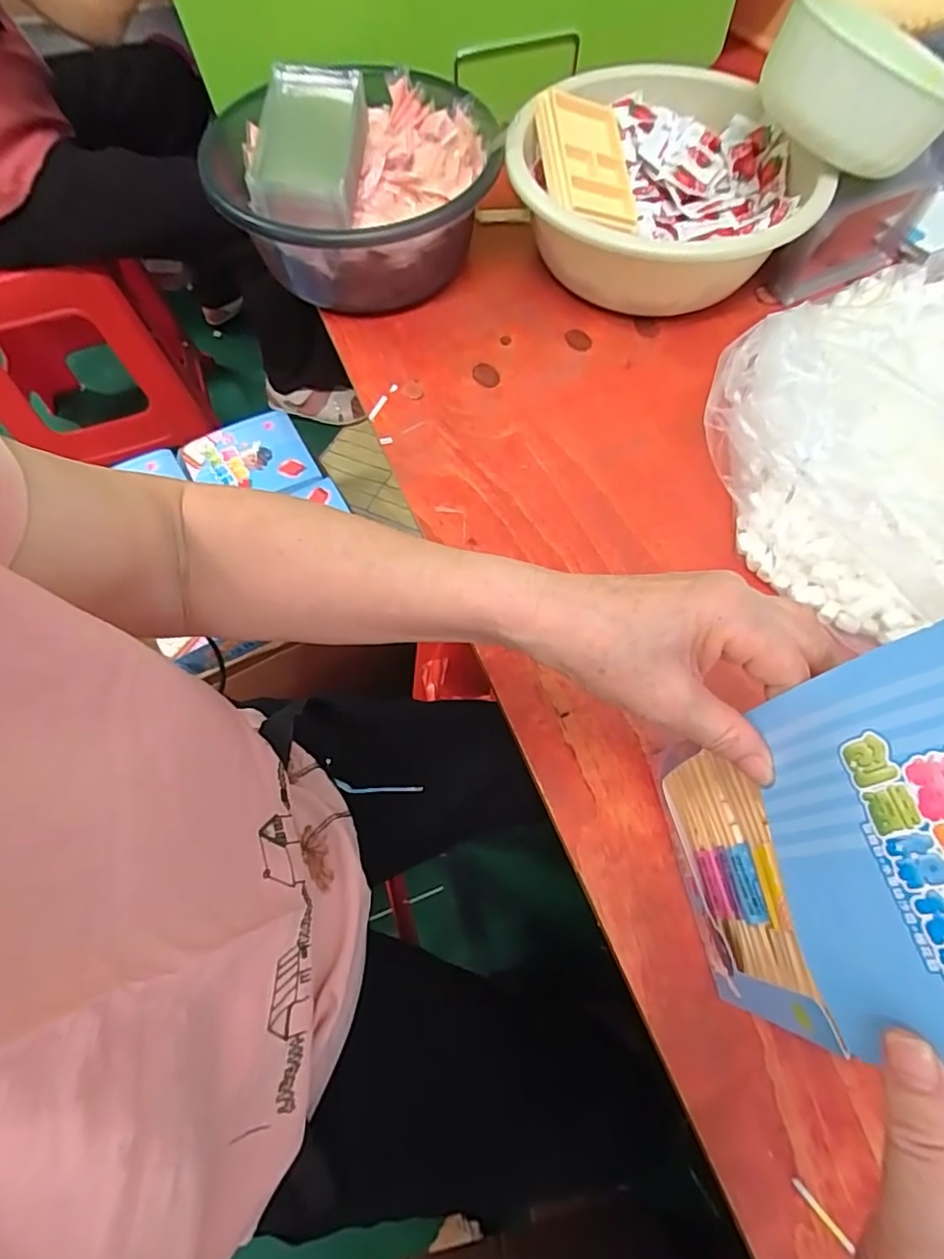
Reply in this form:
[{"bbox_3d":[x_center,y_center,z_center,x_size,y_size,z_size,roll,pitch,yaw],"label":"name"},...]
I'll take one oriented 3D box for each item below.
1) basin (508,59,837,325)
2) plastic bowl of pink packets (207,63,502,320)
[{"bbox_3d":[0.174,-0.405,0.553,0.262,0.105,0.258,0,66,1],"label":"basin"},{"bbox_3d":[-0.112,-0.426,0.556,0.248,0.130,0.277,-15,67,-6],"label":"plastic bowl of pink packets"}]

